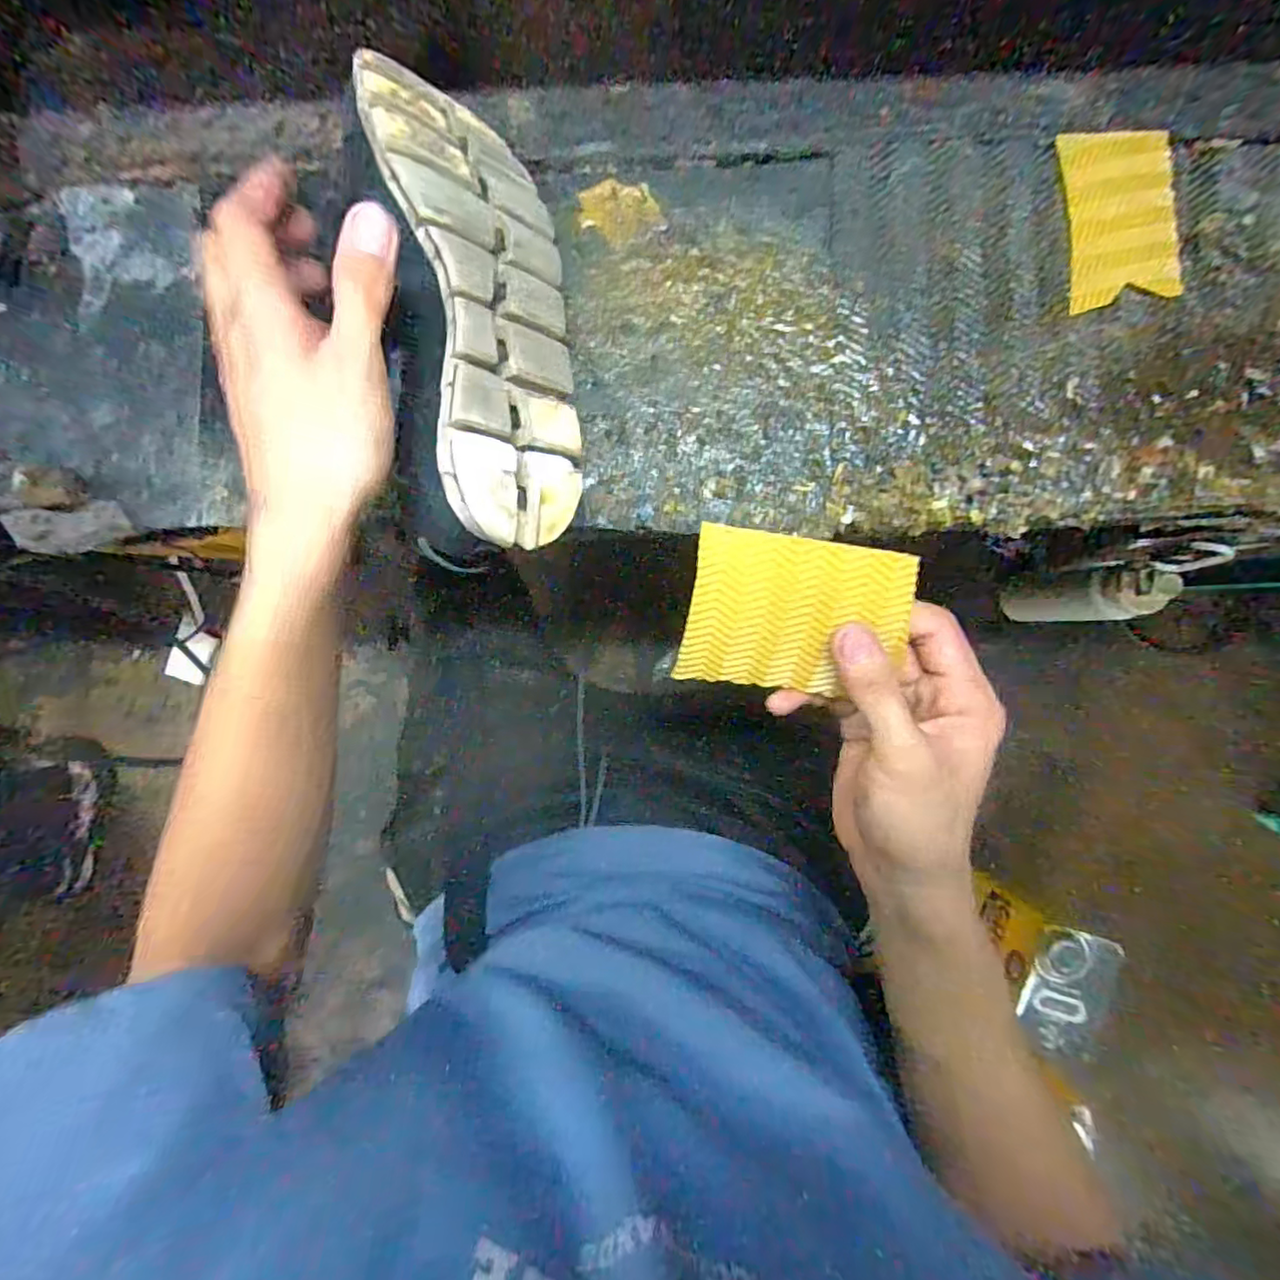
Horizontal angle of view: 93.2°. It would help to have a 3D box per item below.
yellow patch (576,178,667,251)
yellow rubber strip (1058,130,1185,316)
[{"bbox_3d":[-0.013,-0.271,0.382,0.048,0.004,0.040,-25,90,1],"label":"yellow patch"},{"bbox_3d":[0.298,-0.258,0.371,0.069,0.008,0.108,-2,91,1],"label":"yellow rubber strip"}]

